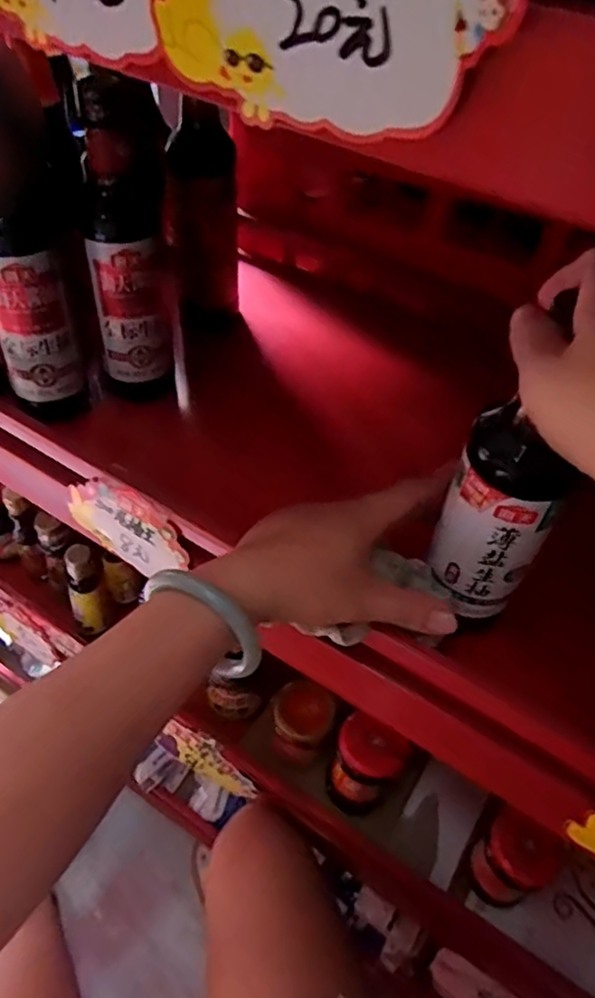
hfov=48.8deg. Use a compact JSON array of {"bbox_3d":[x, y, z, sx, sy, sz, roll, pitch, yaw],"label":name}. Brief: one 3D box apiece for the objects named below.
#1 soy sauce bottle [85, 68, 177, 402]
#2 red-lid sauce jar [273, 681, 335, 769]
[{"bbox_3d":[-0.132,-0.180,0.519,0.063,0.241,0.051,-5,49,-11],"label":"soy sauce bottle"},{"bbox_3d":[0.004,0.244,0.710,0.064,0.080,0.072,6,48,-1],"label":"red-lid sauce jar"}]

